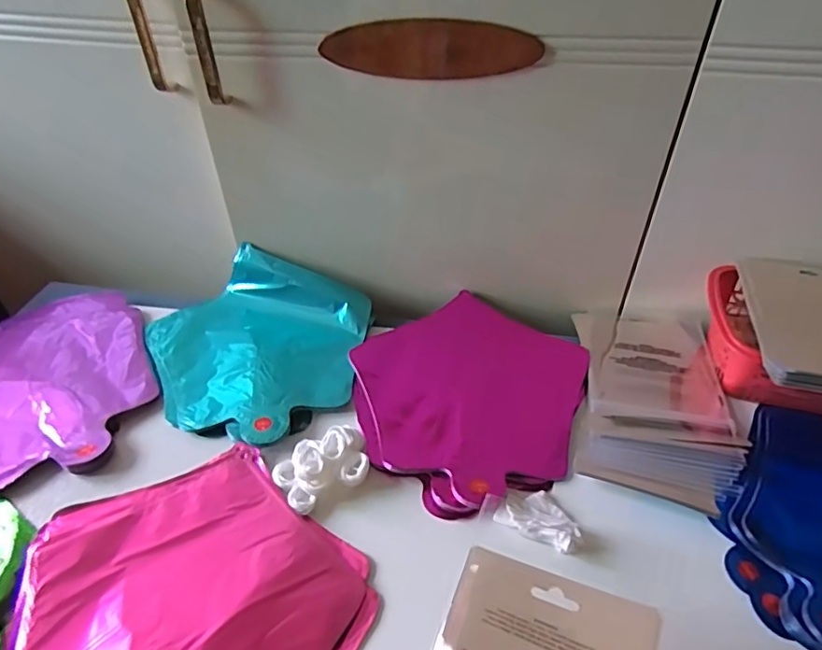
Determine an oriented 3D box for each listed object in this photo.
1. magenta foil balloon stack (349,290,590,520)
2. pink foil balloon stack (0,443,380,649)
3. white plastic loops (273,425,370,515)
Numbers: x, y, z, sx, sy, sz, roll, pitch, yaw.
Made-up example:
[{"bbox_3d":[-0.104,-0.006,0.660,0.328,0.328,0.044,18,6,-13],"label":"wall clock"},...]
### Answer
[{"bbox_3d":[0.061,0.057,0.538,0.227,0.012,0.235,-14,43,-15],"label":"magenta foil balloon stack"},{"bbox_3d":[-0.164,0.209,0.374,0.256,0.020,0.239,30,52,29],"label":"pink foil balloon stack"},{"bbox_3d":[-0.072,0.115,0.465,0.081,0.020,0.055,-25,47,-26],"label":"white plastic loops"}]

